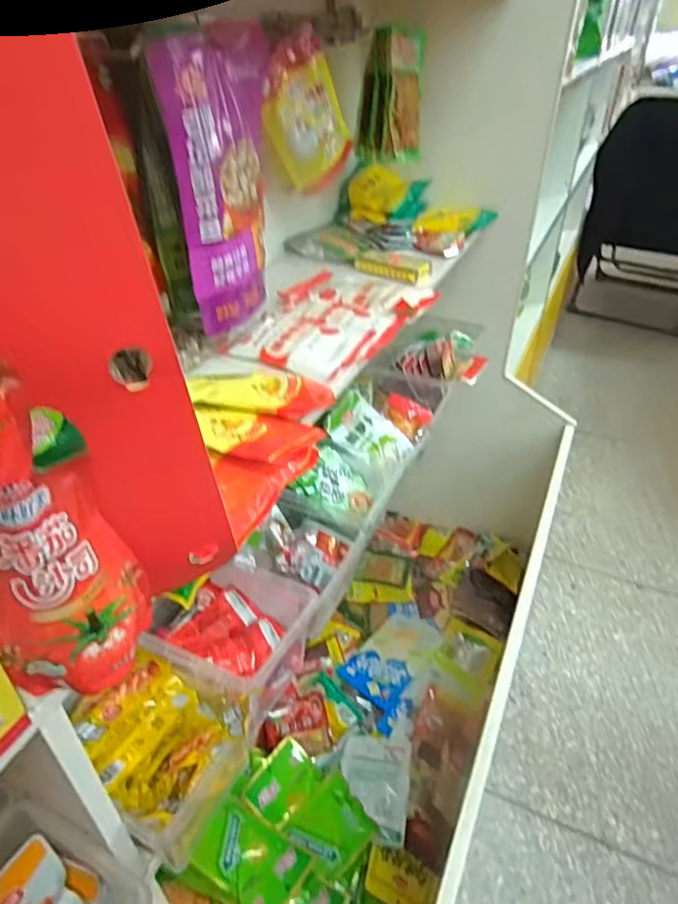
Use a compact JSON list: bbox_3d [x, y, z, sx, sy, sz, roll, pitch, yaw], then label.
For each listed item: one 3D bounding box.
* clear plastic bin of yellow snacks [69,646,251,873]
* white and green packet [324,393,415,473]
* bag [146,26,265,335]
[{"bbox_3d":[-0.181,0.302,0.612,0.163,0.106,0.152,26,44,31],"label":"clear plastic bin of yellow snacks"},{"bbox_3d":[0.053,-0.031,1.007,0.103,0.011,0.139,-39,88,-28],"label":"white and green packet"},{"bbox_3d":[-0.122,-0.303,0.669,0.028,0.299,0.188,10,33,21],"label":"bag"}]

